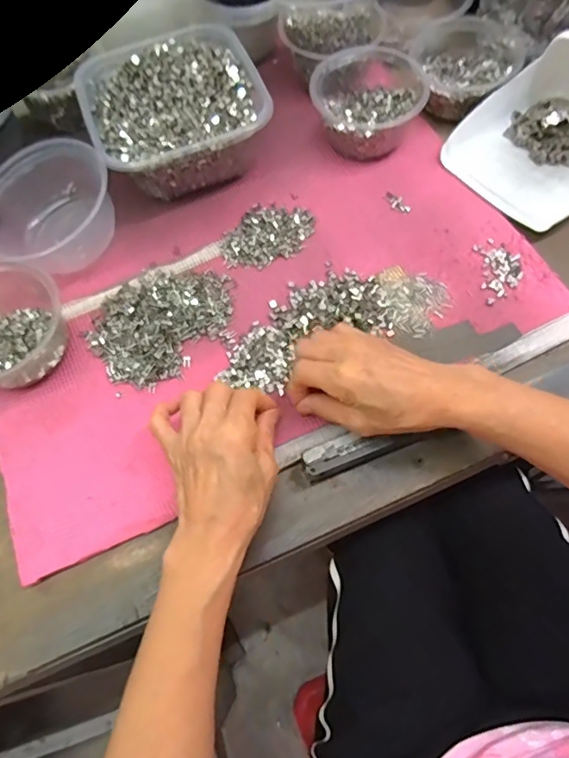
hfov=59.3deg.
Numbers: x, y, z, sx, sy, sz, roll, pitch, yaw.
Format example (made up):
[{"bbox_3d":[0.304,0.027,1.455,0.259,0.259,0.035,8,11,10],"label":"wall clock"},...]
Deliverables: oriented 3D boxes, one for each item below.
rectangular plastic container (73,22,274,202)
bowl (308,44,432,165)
[{"bbox_3d":[-0.113,-0.277,0.526,0.168,0.071,0.173,-22,68,-6],"label":"rectangular plastic container"},{"bbox_3d":[0.088,-0.289,0.525,0.111,0.056,0.113,-1,68,2],"label":"bowl"}]

